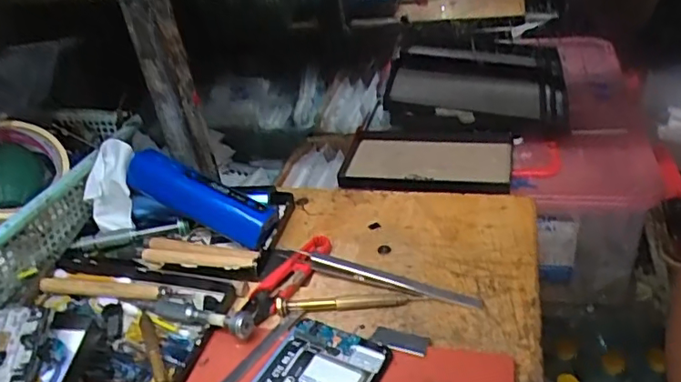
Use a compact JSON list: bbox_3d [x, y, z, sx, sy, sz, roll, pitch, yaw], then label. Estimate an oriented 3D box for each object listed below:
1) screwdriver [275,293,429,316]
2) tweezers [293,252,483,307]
[{"bbox_3d":[0.007,0.079,0.410,0.107,0.013,0.009,-7,34,1],"label":"screwdriver"},{"bbox_3d":[0.034,0.064,0.422,0.137,0.020,0.012,8,37,23],"label":"tweezers"}]

